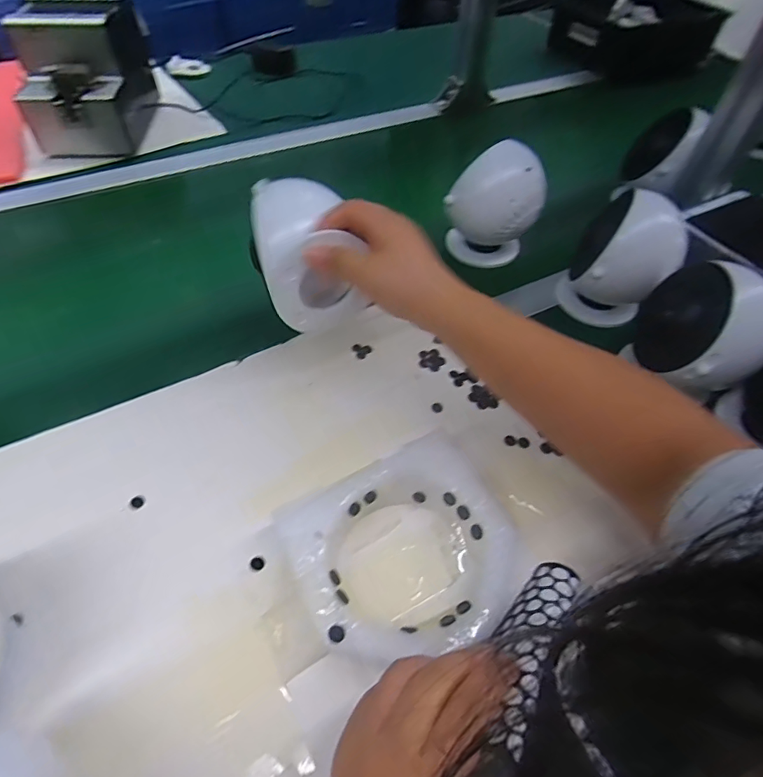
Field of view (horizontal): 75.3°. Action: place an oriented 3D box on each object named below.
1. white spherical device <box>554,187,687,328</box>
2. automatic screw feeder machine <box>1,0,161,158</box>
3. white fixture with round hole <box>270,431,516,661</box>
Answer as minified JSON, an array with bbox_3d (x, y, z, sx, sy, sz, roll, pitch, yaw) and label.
[{"bbox_3d":[0.235,-0.120,0.493,0.095,0.121,0.074,28,54,19],"label":"white spherical device"},{"bbox_3d":[-0.406,-0.432,0.680,0.128,0.140,0.179,-4,53,-6],"label":"automatic screw feeder machine"},{"bbox_3d":[0.014,0.115,0.344,0.147,0.040,0.138,-21,54,-19],"label":"white fixture with round hole"}]

